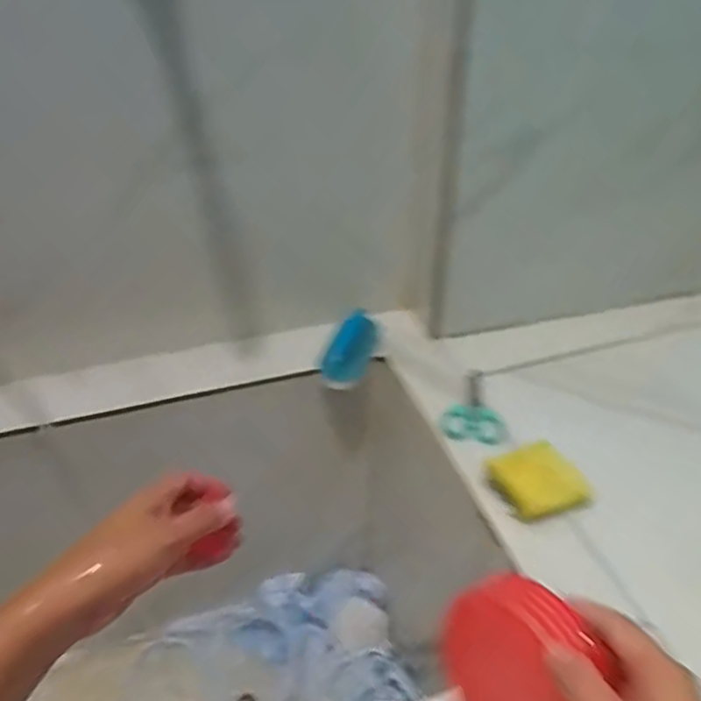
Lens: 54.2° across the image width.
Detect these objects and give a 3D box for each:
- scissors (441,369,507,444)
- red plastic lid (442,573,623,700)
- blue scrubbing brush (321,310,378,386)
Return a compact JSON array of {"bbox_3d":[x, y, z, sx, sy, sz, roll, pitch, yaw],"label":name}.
[{"bbox_3d":[0.143,0.057,0.779,0.069,0.020,0.122,7,38,9],"label":"scissors"},{"bbox_3d":[0.105,0.186,0.387,0.026,0.097,0.113,3,37,-51],"label":"red plastic lid"},{"bbox_3d":[0.000,-0.001,0.826,0.054,0.036,0.118,14,53,18],"label":"blue scrubbing brush"}]

